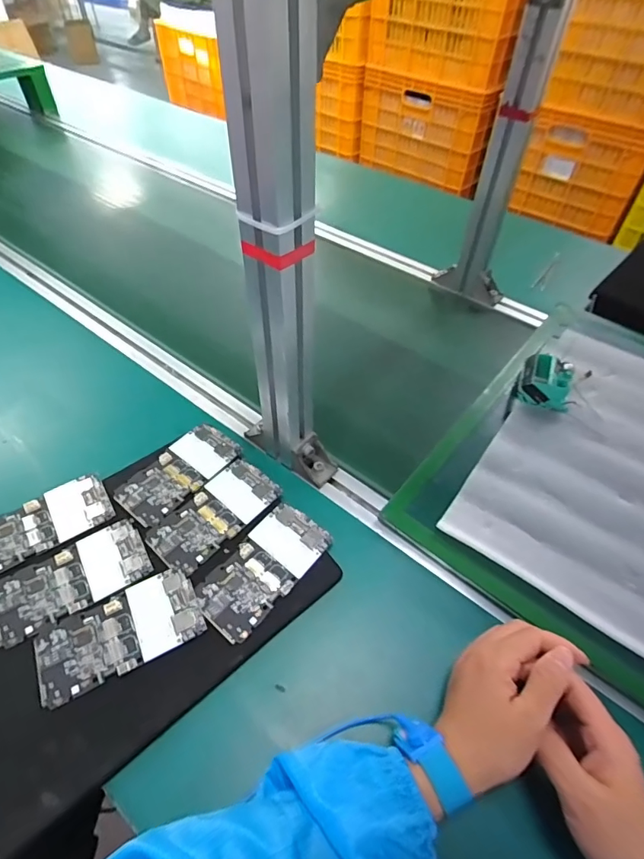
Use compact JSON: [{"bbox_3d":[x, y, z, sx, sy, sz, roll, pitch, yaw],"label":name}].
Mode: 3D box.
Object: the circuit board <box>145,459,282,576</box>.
[{"bbox_3d":[-0.107,0.084,0.460,0.067,0.010,0.127,36,56,25],"label":"circuit board"}]

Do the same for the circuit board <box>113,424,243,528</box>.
[{"bbox_3d":[-0.153,0.044,0.492,0.066,0.009,0.129,34,55,23],"label":"circuit board"}]

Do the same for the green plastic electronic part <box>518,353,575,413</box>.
[{"bbox_3d":[0.279,-0.061,0.561,0.062,0.034,0.069,21,50,14],"label":"green plastic electronic part"}]

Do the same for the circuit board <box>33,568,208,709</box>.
[{"bbox_3d":[-0.171,0.173,0.387,0.130,0.011,0.065,-20,53,-20],"label":"circuit board"}]

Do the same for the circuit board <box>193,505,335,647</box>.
[{"bbox_3d":[-0.054,0.126,0.424,0.065,0.007,0.127,33,54,23],"label":"circuit board"}]

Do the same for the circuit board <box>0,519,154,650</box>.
[{"bbox_3d":[-0.229,0.137,0.417,0.130,0.010,0.066,-23,54,-23],"label":"circuit board"}]

